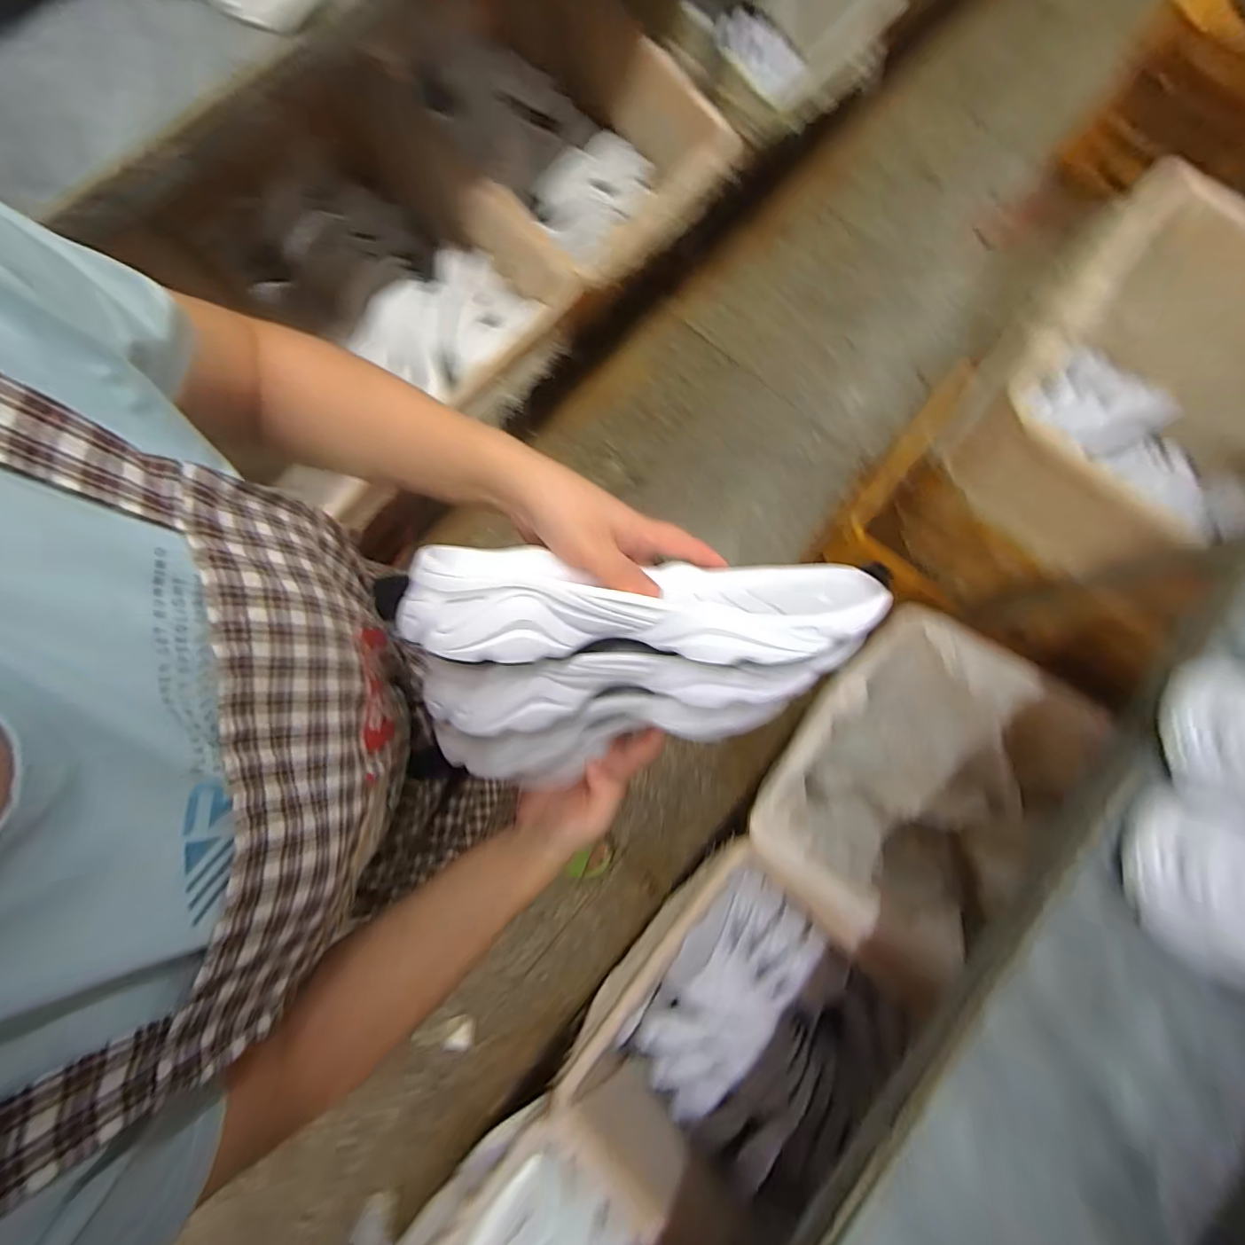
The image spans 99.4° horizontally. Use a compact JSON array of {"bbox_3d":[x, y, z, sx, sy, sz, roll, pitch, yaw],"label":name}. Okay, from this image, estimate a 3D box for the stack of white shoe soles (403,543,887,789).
[{"bbox_3d":[0.011,0.031,0.313,0.258,0.127,0.117,-1,79,-1],"label":"stack of white shoe soles"}]

